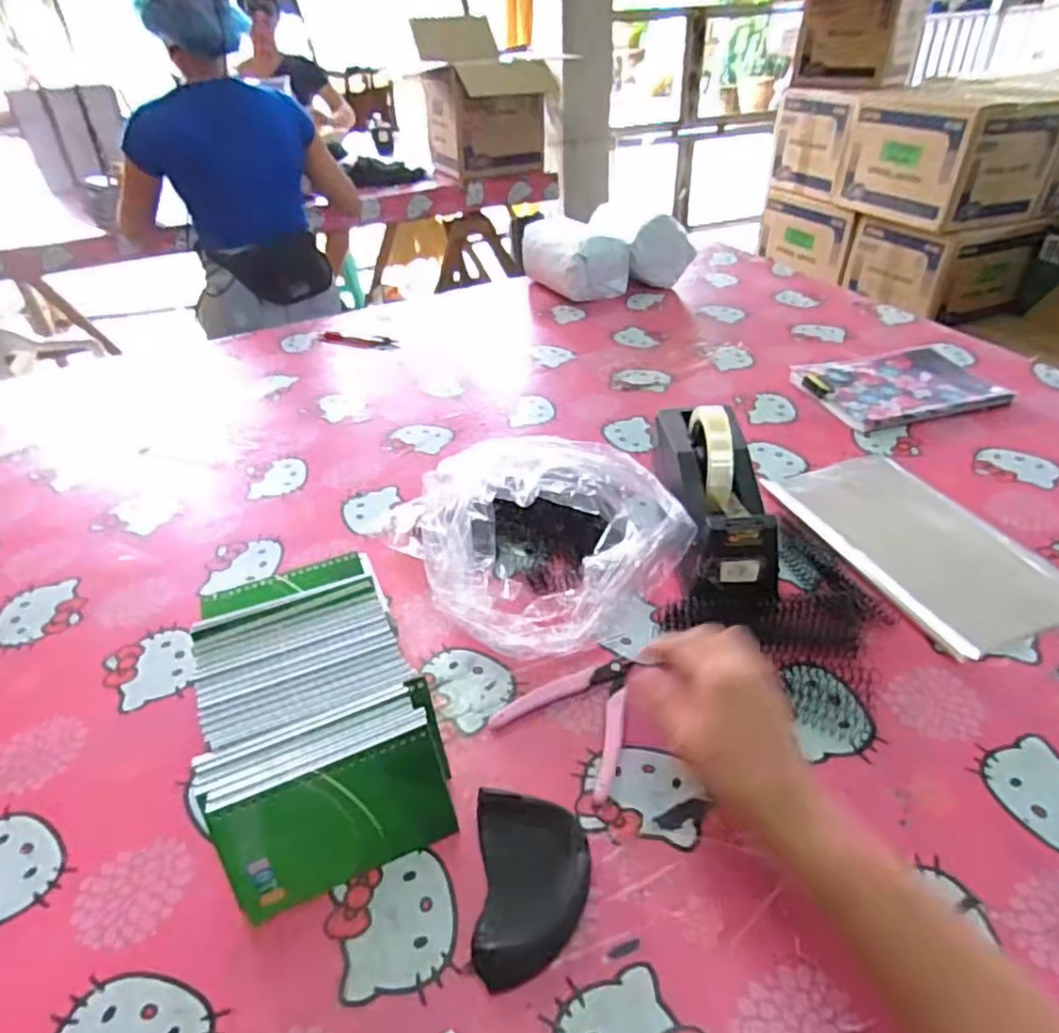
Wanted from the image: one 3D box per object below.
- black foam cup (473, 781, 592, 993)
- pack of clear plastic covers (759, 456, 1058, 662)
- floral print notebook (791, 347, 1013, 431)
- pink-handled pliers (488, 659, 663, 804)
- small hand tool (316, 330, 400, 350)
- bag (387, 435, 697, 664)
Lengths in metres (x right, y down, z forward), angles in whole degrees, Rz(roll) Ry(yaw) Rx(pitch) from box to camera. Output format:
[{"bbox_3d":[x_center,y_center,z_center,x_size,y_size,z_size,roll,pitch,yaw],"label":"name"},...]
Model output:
[{"bbox_3d":[0.002,0.217,0.391,0.066,0.030,0.097,-2,39,2],"label":"black foam cup"},{"bbox_3d":[0.364,0.014,0.618,0.166,0.015,0.254,-15,40,-14],"label":"pack of clear plastic covers"},{"bbox_3d":[0.480,-0.172,0.853,0.232,0.018,0.161,-12,40,-10],"label":"floral print notebook"},{"bbox_3d":[0.042,0.140,0.491,0.099,0.012,0.113,24,46,30],"label":"pink-handled pliers"},{"bbox_3d":[-0.278,-0.287,1.073,0.149,0.007,0.043,9,41,15],"label":"small hand tool"},{"bbox_3d":[0.016,0.028,0.558,0.182,0.121,0.172,29,49,34],"label":"bag"}]

